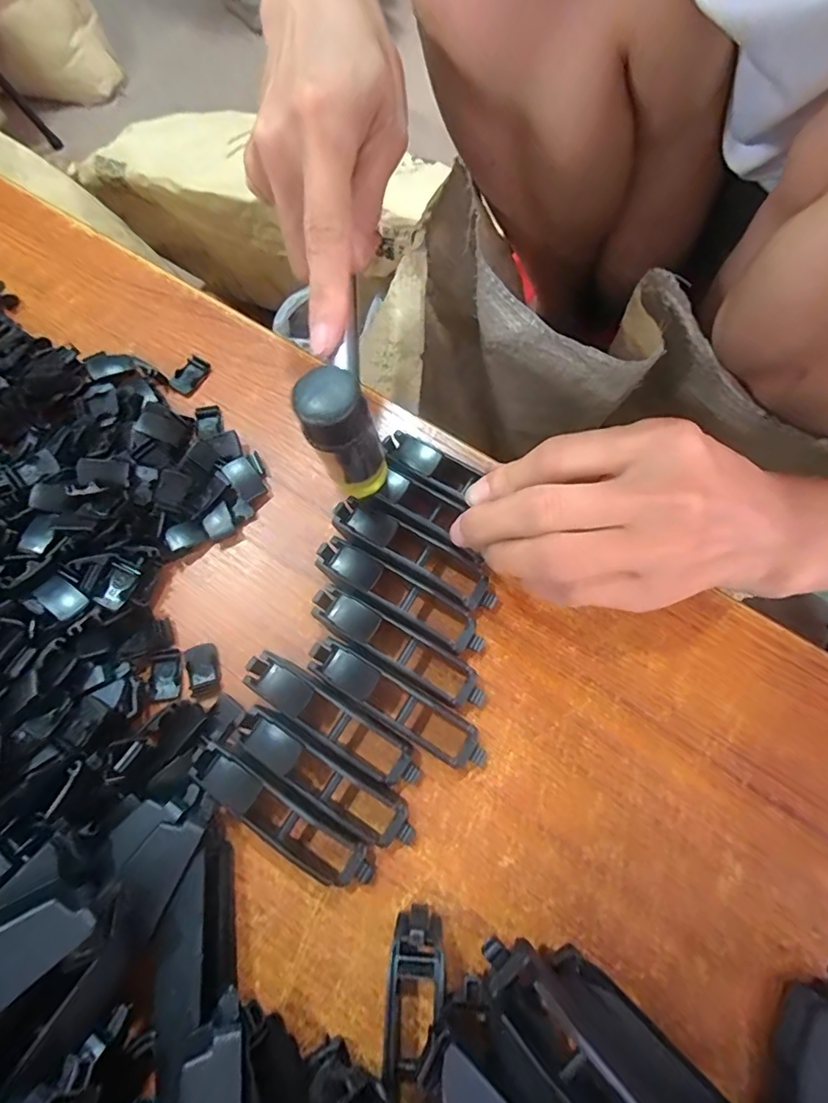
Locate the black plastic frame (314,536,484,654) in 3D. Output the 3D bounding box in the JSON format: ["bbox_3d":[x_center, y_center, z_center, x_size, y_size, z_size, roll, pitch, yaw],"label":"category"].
[{"bbox_3d":[-0.006,0.019,0.211,0.076,0.016,0.016,29,75,10],"label":"black plastic frame"}]

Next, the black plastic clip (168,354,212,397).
[{"bbox_3d":[-0.112,-0.088,0.256,0.013,0.004,0.021,29,75,11],"label":"black plastic clip"}]

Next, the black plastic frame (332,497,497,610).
[{"bbox_3d":[0.000,0.001,0.217,0.075,0.017,0.018,28,74,10],"label":"black plastic frame"}]

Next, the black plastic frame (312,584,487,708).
[{"bbox_3d":[-0.006,0.039,0.207,0.076,0.020,0.016,30,75,11],"label":"black plastic frame"}]

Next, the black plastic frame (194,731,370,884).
[{"bbox_3d":[-0.051,0.097,0.188,0.077,0.016,0.022,33,75,12],"label":"black plastic frame"}]

